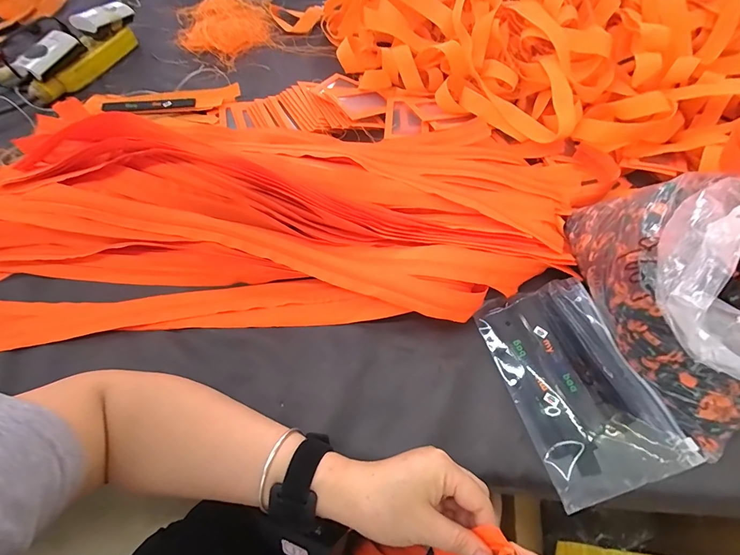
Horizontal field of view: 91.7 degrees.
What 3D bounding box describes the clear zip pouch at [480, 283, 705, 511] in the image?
[{"bbox_3d":[0.197,0.098,0.349,0.128,0.014,0.193,-15,61,-8],"label":"clear zip pouch"}]

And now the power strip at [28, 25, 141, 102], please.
[{"bbox_3d":[-0.496,-0.373,0.630,0.029,0.045,0.217,21,62,13],"label":"power strip"}]

